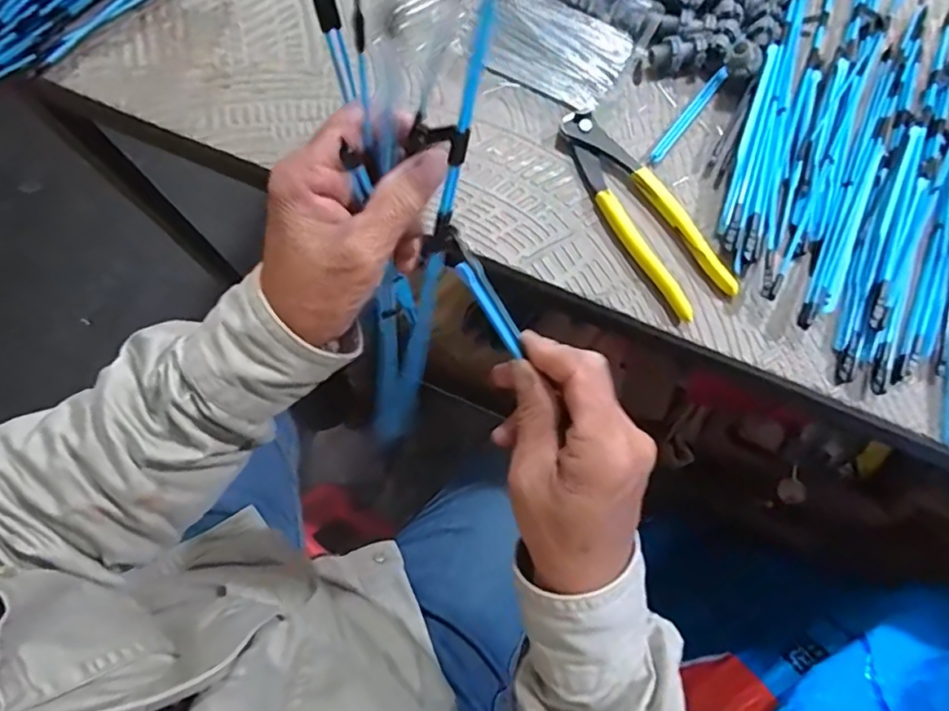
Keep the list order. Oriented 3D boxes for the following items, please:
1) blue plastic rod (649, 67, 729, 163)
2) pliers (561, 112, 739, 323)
[{"bbox_3d":[0.160,-0.179,0.420,0.009,0.005,0.097,41,78,-7],"label":"blue plastic rod"},{"bbox_3d":[0.116,-0.103,0.389,0.048,0.017,0.162,-30,78,-9],"label":"pliers"}]

